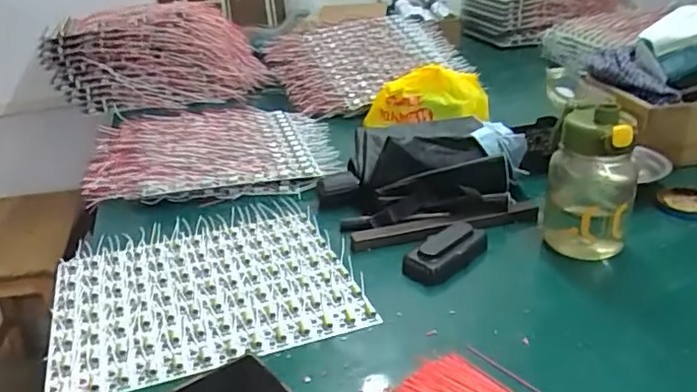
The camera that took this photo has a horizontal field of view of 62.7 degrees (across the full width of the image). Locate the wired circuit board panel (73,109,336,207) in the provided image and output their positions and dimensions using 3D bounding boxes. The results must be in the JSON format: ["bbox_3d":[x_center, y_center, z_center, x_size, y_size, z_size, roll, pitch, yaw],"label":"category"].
[{"bbox_3d":[-0.218,-0.076,0.926,0.383,0.054,0.321,-5,32,-3],"label":"wired circuit board panel"}]

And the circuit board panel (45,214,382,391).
[{"bbox_3d":[-0.150,0.097,0.597,0.291,0.010,0.242,-11,29,-17],"label":"circuit board panel"}]

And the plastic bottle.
[{"bbox_3d":[0.258,-0.012,0.608,0.087,0.157,0.073,8,27,20],"label":"plastic bottle"}]

